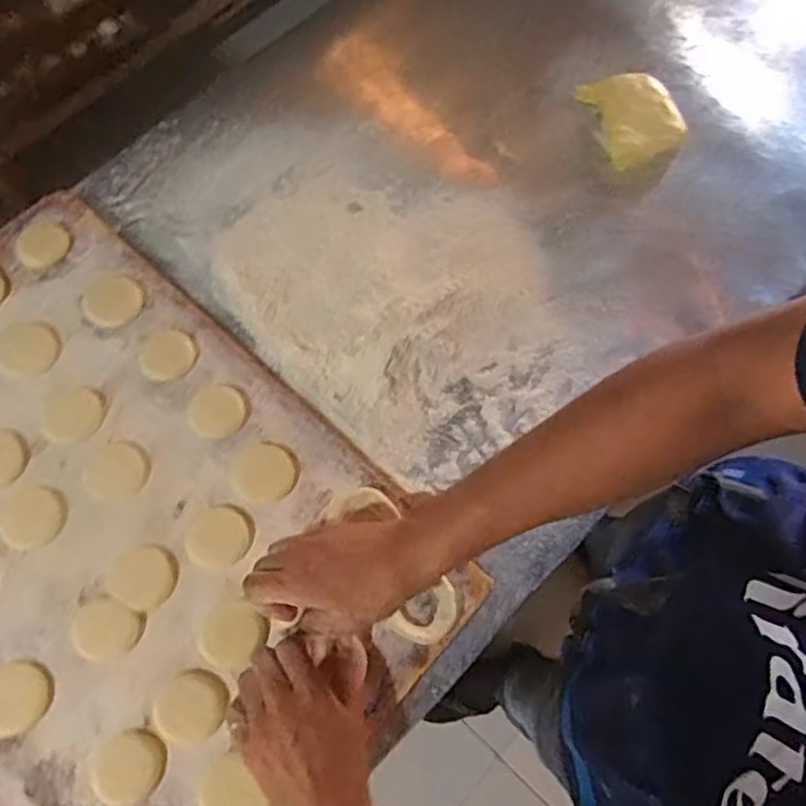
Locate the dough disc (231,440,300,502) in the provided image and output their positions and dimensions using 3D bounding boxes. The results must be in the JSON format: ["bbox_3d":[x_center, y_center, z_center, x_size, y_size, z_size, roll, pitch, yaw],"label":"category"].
[{"bbox_3d":[-0.129,0.064,0.631,0.060,0.004,0.056,1,72,-2],"label":"dough disc"}]

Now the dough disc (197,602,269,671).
[{"bbox_3d":[-0.150,0.201,0.587,0.052,0.007,0.053,40,75,10],"label":"dough disc"}]

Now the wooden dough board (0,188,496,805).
[{"bbox_3d":[-0.278,0.115,0.612,0.597,0.024,0.418,41,75,11],"label":"wooden dough board"}]

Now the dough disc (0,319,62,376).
[{"bbox_3d":[-0.361,-0.053,0.650,0.061,0.004,0.053,26,73,6],"label":"dough disc"}]

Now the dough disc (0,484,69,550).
[{"bbox_3d":[-0.330,0.102,0.604,0.055,0.004,0.056,1,72,-2],"label":"dough disc"}]

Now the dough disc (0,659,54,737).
[{"bbox_3d":[-0.325,0.246,0.564,0.058,0.004,0.059,1,72,-2],"label":"dough disc"}]

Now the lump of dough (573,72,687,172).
[{"bbox_3d":[0.265,-0.331,0.770,0.082,0.024,0.112,-15,73,-7],"label":"lump of dough"}]

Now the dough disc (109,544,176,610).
[{"bbox_3d":[-0.229,0.152,0.595,0.054,0.004,0.051,1,72,-2],"label":"dough disc"}]

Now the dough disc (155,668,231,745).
[{"bbox_3d":[-0.179,0.255,0.571,0.056,0.004,0.058,1,72,-2],"label":"dough disc"}]

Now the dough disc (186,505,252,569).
[{"bbox_3d":[-0.166,0.120,0.610,0.053,0.004,0.055,1,72,-2],"label":"dough disc"}]

